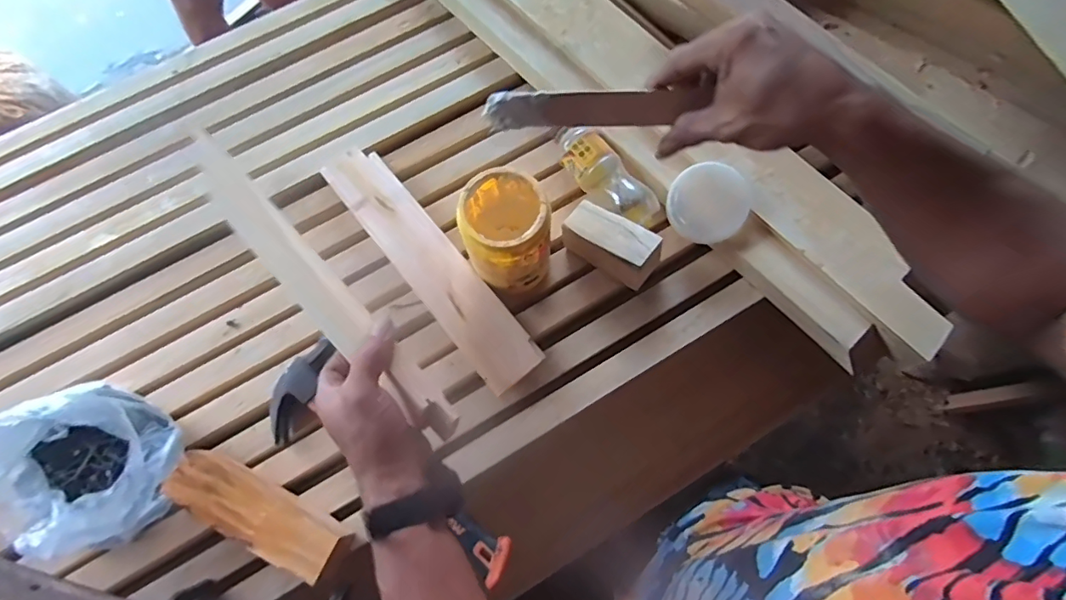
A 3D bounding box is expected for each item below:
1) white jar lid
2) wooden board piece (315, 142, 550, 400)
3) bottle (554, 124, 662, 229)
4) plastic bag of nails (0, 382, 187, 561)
[{"bbox_3d":[0.204,-0.113,0.607,0.089,0.012,0.089,2,103,7],"label":"white jar lid"},{"bbox_3d":[-0.126,-0.046,0.627,0.070,0.030,0.361,-39,76,-9],"label":"wooden board piece"},{"bbox_3d":[0.091,-0.151,0.641,0.054,0.051,0.156,-40,76,-9],"label":"bottle"},{"bbox_3d":[-0.459,0.164,0.507,0.159,0.128,0.163,3,74,3],"label":"plastic bag of nails"}]

